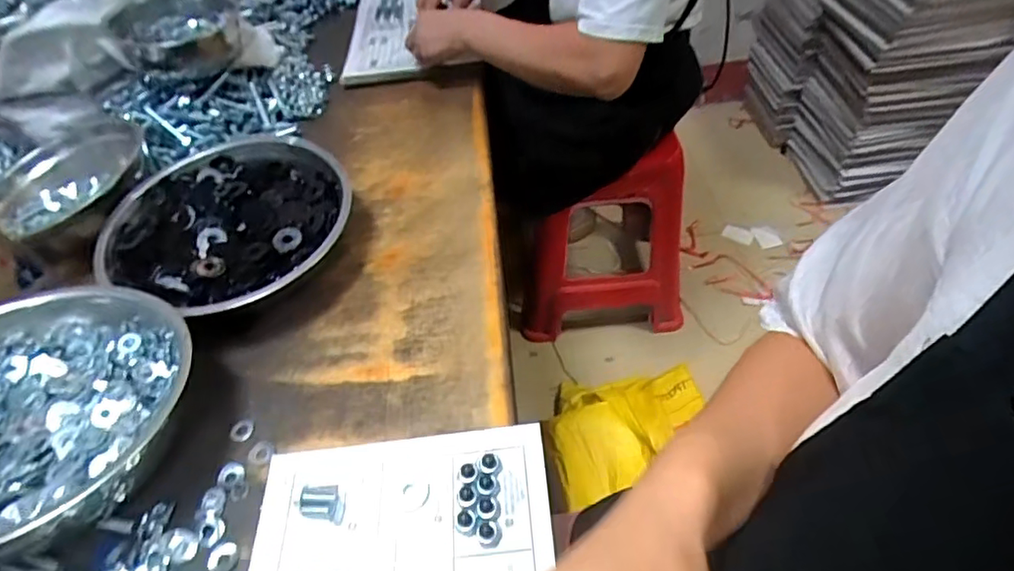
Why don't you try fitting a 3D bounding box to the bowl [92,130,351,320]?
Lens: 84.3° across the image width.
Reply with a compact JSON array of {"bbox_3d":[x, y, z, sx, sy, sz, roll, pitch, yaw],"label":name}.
[{"bbox_3d":[-0.292,-0.063,0.620,0.253,0.074,0.236,-3,48,4],"label":"bowl"}]

